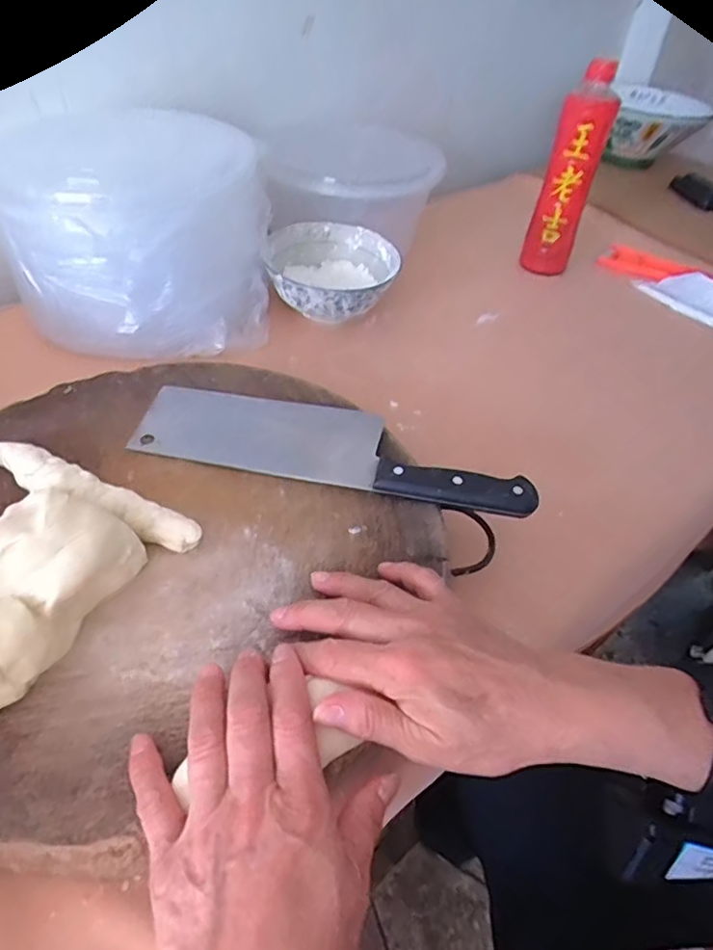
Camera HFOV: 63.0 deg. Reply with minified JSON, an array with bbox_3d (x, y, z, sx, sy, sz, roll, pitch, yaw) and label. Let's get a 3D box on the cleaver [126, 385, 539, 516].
[{"bbox_3d":[-0.018,-0.024,0.432,0.286,0.023,0.078,12,45,6],"label":"cleaver"}]

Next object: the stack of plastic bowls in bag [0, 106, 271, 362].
[{"bbox_3d":[-0.199,-0.224,0.549,0.230,0.155,0.172,-7,46,-13],"label":"stack of plastic bowls in bag"}]

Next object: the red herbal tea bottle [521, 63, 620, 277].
[{"bbox_3d":[0.256,-0.357,0.702,0.059,0.236,0.063,19,46,12],"label":"red herbal tea bottle"}]

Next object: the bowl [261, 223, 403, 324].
[{"bbox_3d":[-0.027,-0.220,0.635,0.137,0.050,0.141,3,45,-3],"label":"bowl"}]

